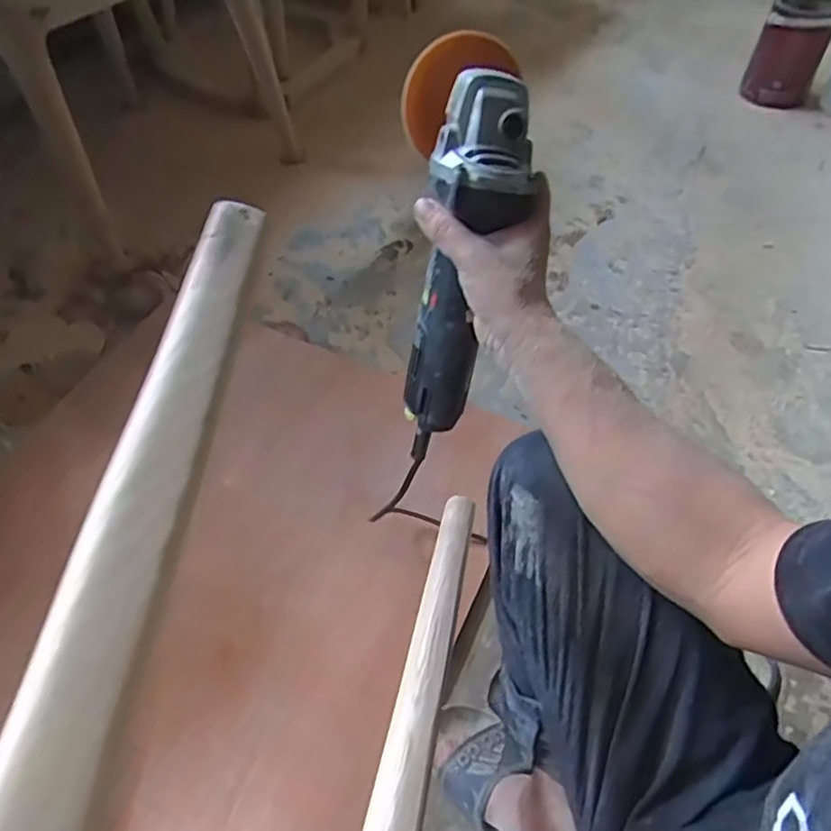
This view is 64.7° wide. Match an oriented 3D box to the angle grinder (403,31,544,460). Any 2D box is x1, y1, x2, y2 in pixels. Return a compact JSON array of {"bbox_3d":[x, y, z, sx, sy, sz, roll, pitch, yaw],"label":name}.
[{"bbox_3d":[0.026,-0.116,0.521,0.105,0.328,0.097,11,26,6],"label":"angle grinder"}]

